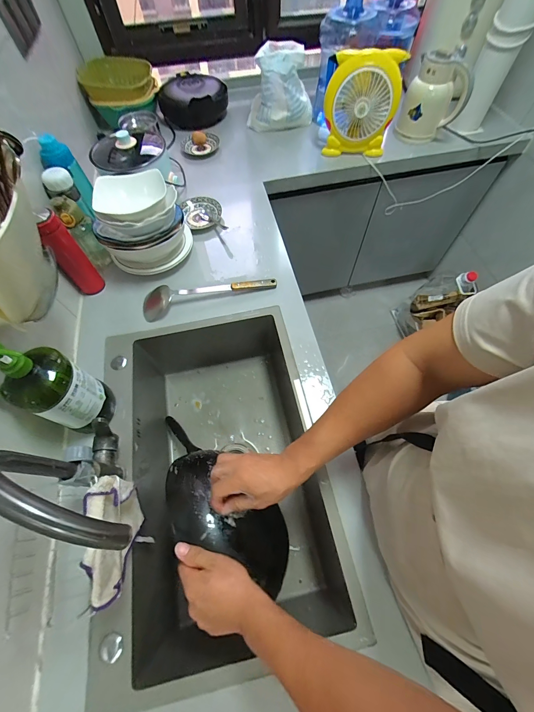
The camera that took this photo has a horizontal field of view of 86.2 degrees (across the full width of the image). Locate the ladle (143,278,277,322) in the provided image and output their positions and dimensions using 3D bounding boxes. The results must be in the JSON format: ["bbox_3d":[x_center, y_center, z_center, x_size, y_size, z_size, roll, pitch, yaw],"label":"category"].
[{"bbox_3d":[-0.161,-0.183,0.772,0.357,0.038,0.092,-16,63,-6],"label":"ladle"}]

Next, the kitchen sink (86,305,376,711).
[{"bbox_3d":[-0.110,0.252,0.684,0.435,0.227,0.664,-12,63,-5],"label":"kitchen sink"}]

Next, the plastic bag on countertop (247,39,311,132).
[{"bbox_3d":[0.055,-1.038,1.089,0.235,0.177,0.203,4,63,3],"label":"plastic bag on countertop"}]

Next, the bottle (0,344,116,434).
[{"bbox_3d":[-0.377,0.059,0.515,0.077,0.271,0.103,22,65,12],"label":"bottle"}]

